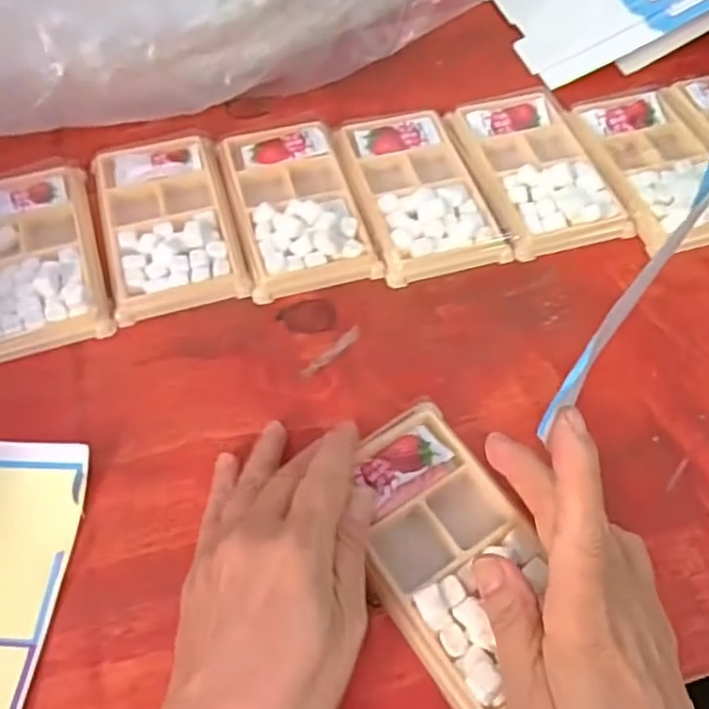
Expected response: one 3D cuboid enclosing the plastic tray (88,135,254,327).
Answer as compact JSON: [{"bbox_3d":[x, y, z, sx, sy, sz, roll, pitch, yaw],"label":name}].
[{"bbox_3d":[-0.116,-0.084,0.406,0.077,0.011,0.129,-14,60,-9],"label":"plastic tray"}]

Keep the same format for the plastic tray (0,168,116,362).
[{"bbox_3d":[-0.194,-0.060,0.389,0.077,0.014,0.131,-16,60,-10],"label":"plastic tray"}]

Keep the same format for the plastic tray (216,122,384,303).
[{"bbox_3d":[-0.037,-0.098,0.413,0.077,0.015,0.130,-13,60,-8],"label":"plastic tray"}]

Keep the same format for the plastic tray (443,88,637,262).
[{"bbox_3d":[0.123,-0.124,0.429,0.084,0.012,0.136,-16,62,-10],"label":"plastic tray"}]

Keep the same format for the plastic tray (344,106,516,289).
[{"bbox_3d":[0.044,-0.111,0.420,0.077,0.015,0.131,-13,60,-9],"label":"plastic tray"}]

